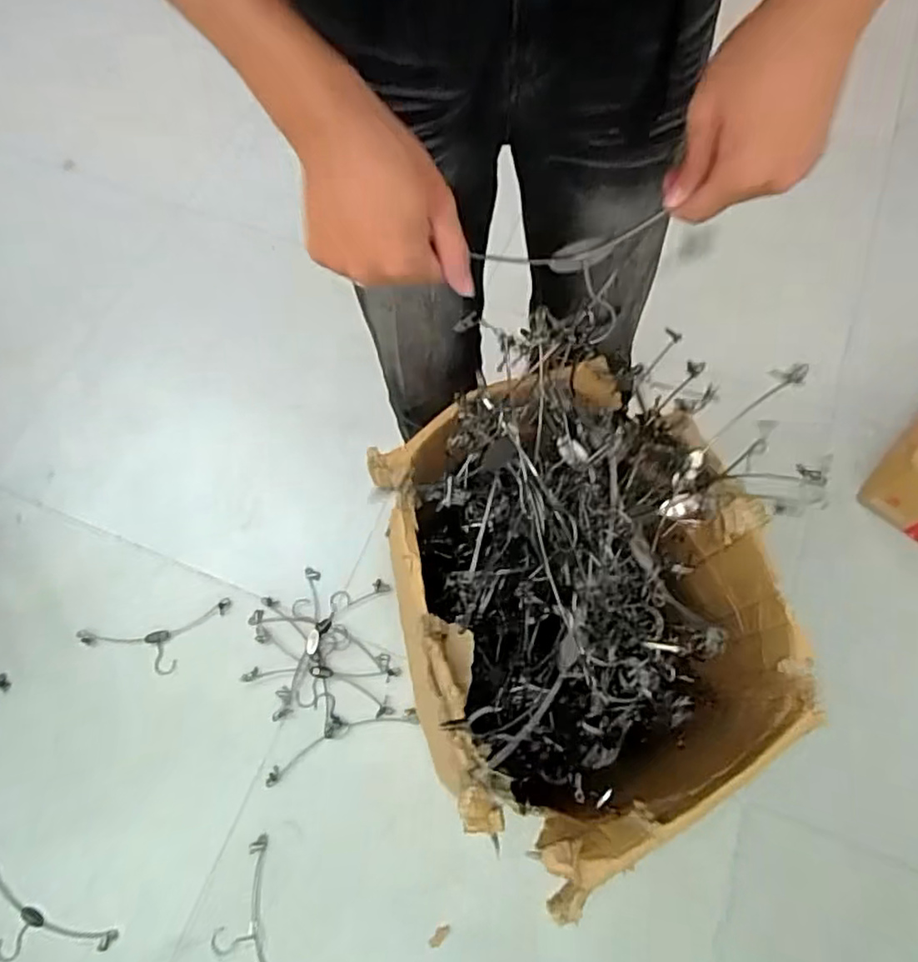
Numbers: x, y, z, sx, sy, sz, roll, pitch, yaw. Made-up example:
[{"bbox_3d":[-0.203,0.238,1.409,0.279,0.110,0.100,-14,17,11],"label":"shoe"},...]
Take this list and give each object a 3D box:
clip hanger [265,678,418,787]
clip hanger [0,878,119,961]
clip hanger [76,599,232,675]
[{"bbox_3d":[-0.222,0.417,1.162,0.272,0.022,0.126,-22,70,-7],"label":"clip hanger"},{"bbox_3d":[-0.697,0.718,1.063,0.269,0.028,0.110,25,70,12],"label":"clip hanger"},{"bbox_3d":[-0.561,0.301,1.220,0.278,0.014,0.109,-13,67,-4],"label":"clip hanger"}]

